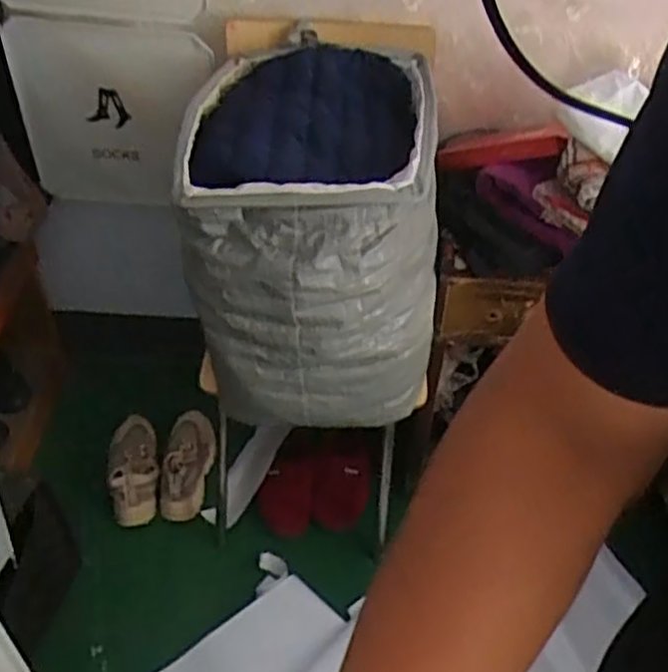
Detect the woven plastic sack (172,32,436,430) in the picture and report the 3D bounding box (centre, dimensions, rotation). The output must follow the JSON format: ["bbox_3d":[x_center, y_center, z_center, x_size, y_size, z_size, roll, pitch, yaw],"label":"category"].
[{"bbox_3d":[-0.031,-0.179,1.151,0.364,0.399,0.504,-1,45,-4],"label":"woven plastic sack"}]

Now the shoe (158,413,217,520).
[{"bbox_3d":[-0.309,0.268,1.539,0.107,0.099,0.249,1,45,-2],"label":"shoe"}]

